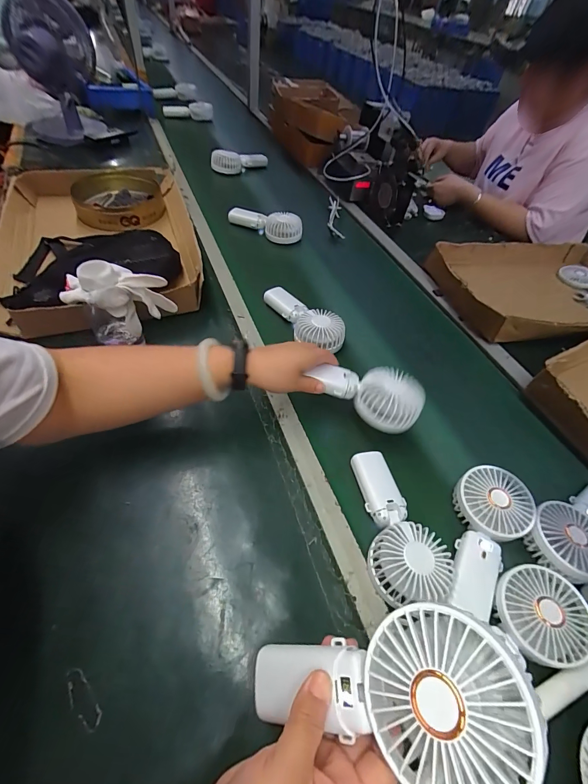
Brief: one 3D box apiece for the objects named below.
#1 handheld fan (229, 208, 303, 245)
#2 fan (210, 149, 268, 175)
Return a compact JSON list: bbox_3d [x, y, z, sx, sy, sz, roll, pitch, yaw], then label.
[{"bbox_3d":[-0.071,-0.408,0.847,0.182,0.049,0.070,29,53,16],"label":"handheld fan"},{"bbox_3d":[-0.165,-0.698,1.049,0.189,0.060,0.041,-28,59,-27],"label":"fan"}]

